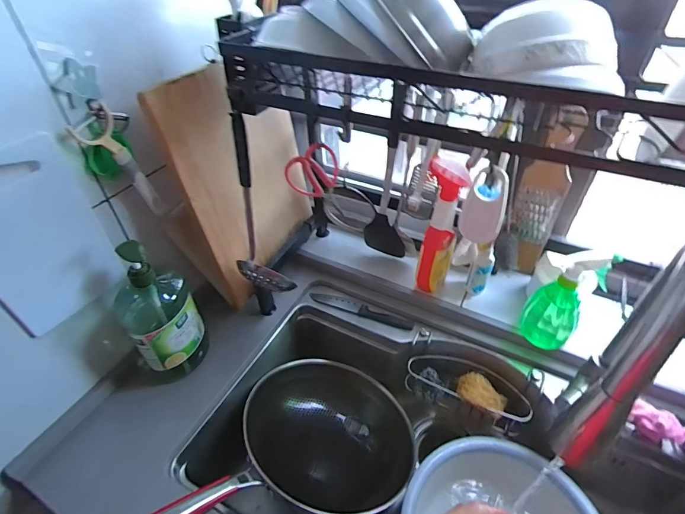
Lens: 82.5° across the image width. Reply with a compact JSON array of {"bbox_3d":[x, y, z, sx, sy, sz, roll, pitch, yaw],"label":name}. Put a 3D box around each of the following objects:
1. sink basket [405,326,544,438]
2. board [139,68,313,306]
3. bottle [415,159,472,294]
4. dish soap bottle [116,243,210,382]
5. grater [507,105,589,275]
[{"bbox_3d":[0.242,0.249,0.764,0.227,0.125,0.085,20,47,22],"label":"sink basket"},{"bbox_3d":[-0.175,-0.149,0.722,0.035,0.384,0.296,13,47,25],"label":"board"},{"bbox_3d":[0.180,-0.049,0.719,0.063,0.251,0.078,6,43,8],"label":"bottle"},{"bbox_3d":[-0.310,0.100,0.665,0.111,0.300,0.084,-32,51,-28],"label":"dish soap bottle"},{"bbox_3d":[0.318,-0.092,0.624,0.070,0.275,0.026,13,34,11],"label":"grater"}]

